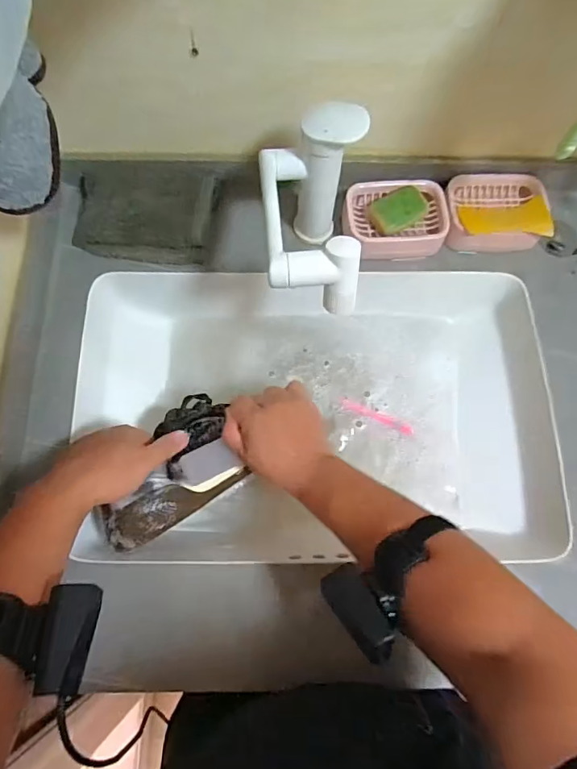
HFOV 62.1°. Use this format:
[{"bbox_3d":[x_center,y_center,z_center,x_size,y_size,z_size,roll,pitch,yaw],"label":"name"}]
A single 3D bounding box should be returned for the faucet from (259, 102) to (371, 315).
[{"bbox_3d":[0.020,-0.155,0.499,0.093,0.144,0.192,5,73,0],"label":"faucet"}]

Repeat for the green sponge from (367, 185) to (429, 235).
[{"bbox_3d":[0.136,-0.217,0.591,0.071,0.017,0.042,-26,75,-9],"label":"green sponge"}]

